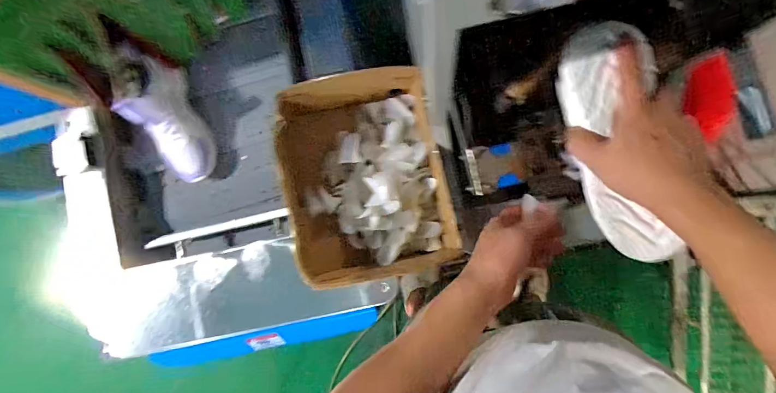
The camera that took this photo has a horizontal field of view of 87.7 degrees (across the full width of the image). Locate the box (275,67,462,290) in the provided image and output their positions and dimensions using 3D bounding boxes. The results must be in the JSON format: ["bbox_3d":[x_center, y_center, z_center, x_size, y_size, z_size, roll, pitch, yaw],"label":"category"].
[{"bbox_3d":[-0.040,-0.040,0.662,0.242,0.129,0.304,-14,85,5],"label":"box"}]

